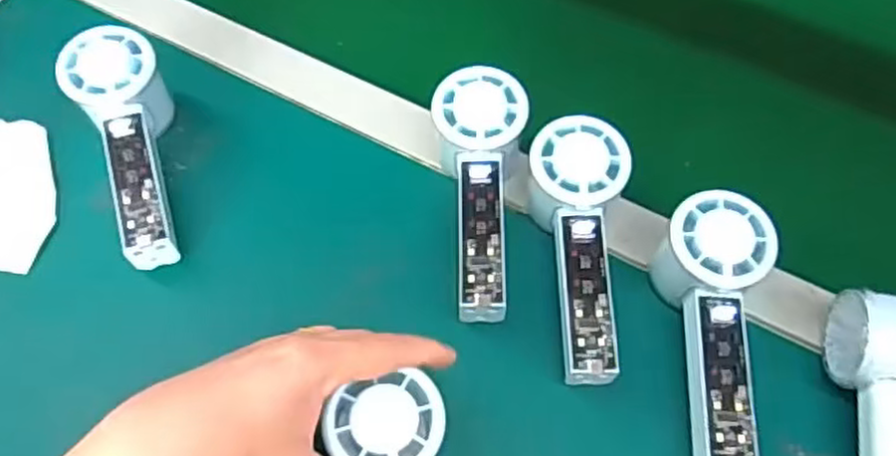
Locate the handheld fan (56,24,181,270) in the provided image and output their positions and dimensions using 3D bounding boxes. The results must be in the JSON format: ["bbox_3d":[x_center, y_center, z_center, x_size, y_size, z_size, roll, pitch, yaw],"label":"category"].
[{"bbox_3d":[-0.201,-0.049,0.464,0.056,0.058,0.158,-13,77,-10],"label":"handheld fan"}]

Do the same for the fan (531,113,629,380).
[{"bbox_3d":[0.078,0.014,0.435,0.057,0.051,0.156,0,74,-2],"label":"fan"}]

